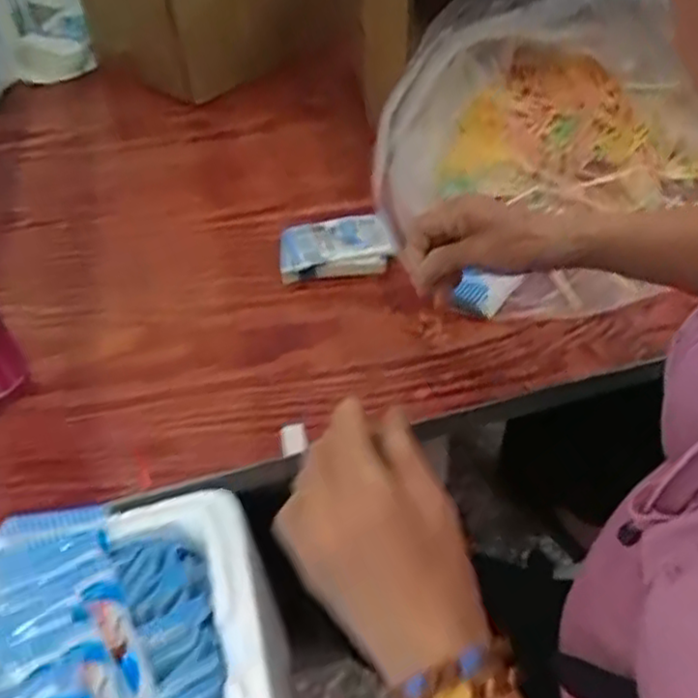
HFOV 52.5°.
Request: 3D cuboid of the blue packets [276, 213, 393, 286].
[{"bbox_3d":[-0.016,-0.105,0.719,0.111,0.027,0.069,-11,43,-6],"label":"blue packets"}]

